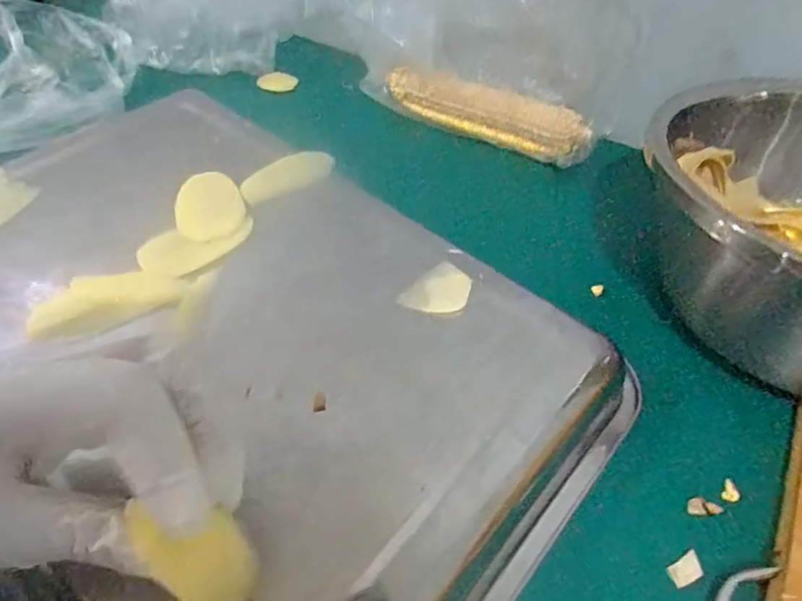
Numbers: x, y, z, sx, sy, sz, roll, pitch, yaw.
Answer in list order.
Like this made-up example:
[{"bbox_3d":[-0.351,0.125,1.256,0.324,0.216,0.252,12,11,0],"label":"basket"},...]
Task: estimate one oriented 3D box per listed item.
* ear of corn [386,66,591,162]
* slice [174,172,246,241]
[{"bbox_3d":[0.082,-0.190,0.539,0.207,0.043,0.035,23,52,17],"label":"ear of corn"},{"bbox_3d":[-0.138,-0.069,0.389,0.046,0.004,0.069,-13,52,-15],"label":"slice"}]

